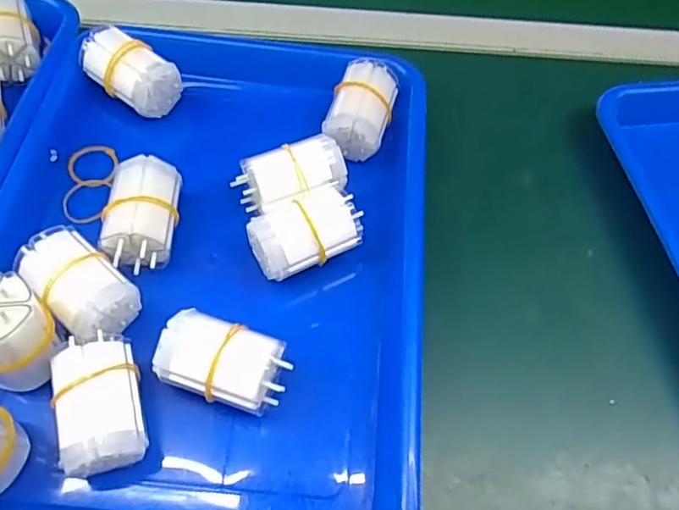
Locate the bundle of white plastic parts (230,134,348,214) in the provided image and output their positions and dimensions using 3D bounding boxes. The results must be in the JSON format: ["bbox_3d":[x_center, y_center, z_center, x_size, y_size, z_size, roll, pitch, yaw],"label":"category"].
[{"bbox_3d":[-0.029,-0.044,0.362,0.064,0.040,0.031,-17,60,-13],"label":"bundle of white plastic parts"}]

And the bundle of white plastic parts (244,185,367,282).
[{"bbox_3d":[-0.019,-0.010,0.343,0.064,0.039,0.037,-20,61,-14],"label":"bundle of white plastic parts"}]

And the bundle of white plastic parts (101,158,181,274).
[{"bbox_3d":[-0.113,-0.024,0.342,0.037,0.032,0.063,2,58,-1],"label":"bundle of white plastic parts"}]

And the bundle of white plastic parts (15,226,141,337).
[{"bbox_3d":[-0.141,0.017,0.318,0.062,0.030,0.038,38,64,19],"label":"bundle of white plastic parts"}]

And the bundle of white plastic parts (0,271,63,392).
[{"bbox_3d":[-0.162,0.040,0.288,0.035,0.058,0.041,33,62,16],"label":"bundle of white plastic parts"}]

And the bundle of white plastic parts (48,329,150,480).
[{"bbox_3d":[-0.116,0.072,0.287,0.037,0.034,0.065,-13,60,-10],"label":"bundle of white plastic parts"}]

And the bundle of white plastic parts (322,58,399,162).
[{"bbox_3d":[0.016,-0.099,0.399,0.039,0.036,0.071,14,59,6],"label":"bundle of white plastic parts"}]

